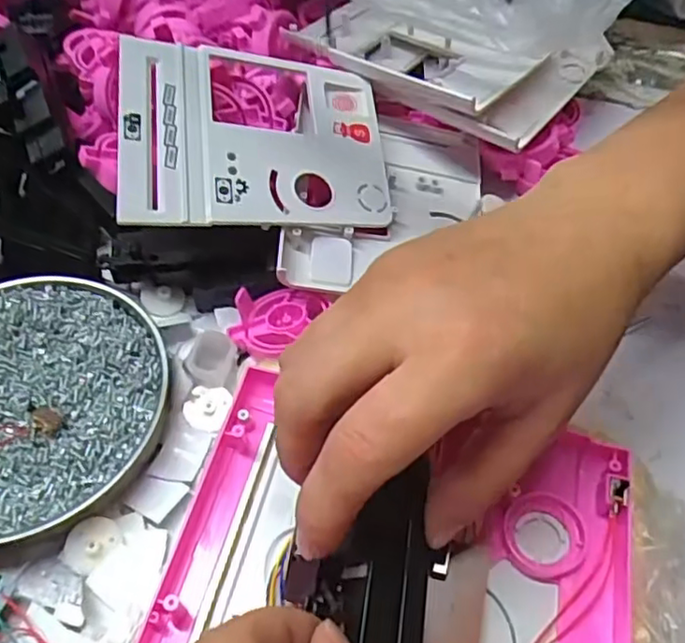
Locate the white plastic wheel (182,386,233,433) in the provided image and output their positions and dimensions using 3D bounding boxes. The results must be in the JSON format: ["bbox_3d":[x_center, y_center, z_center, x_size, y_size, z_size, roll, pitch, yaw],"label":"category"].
[{"bbox_3d":[-0.065,0.041,0.311,0.020,0.004,0.022,3,79,-18],"label":"white plastic wheel"}]

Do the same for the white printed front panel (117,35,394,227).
[{"bbox_3d":[-0.044,-0.100,0.342,0.141,0.007,0.115,0,66,-22],"label":"white printed front panel"}]

